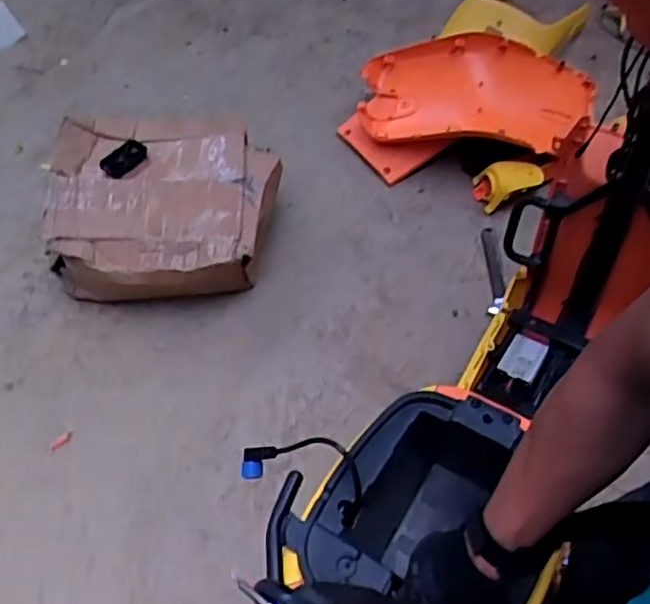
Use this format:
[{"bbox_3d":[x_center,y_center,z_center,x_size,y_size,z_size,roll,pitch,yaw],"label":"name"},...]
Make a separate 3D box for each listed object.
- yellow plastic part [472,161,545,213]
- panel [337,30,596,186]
[{"bbox_3d":[0.483,-0.322,1.793,0.168,0.066,0.110,-23,63,-15],"label":"yellow plastic part"},{"bbox_3d":[0.403,-0.536,1.840,0.691,0.187,0.348,-3,60,-4],"label":"panel"}]

